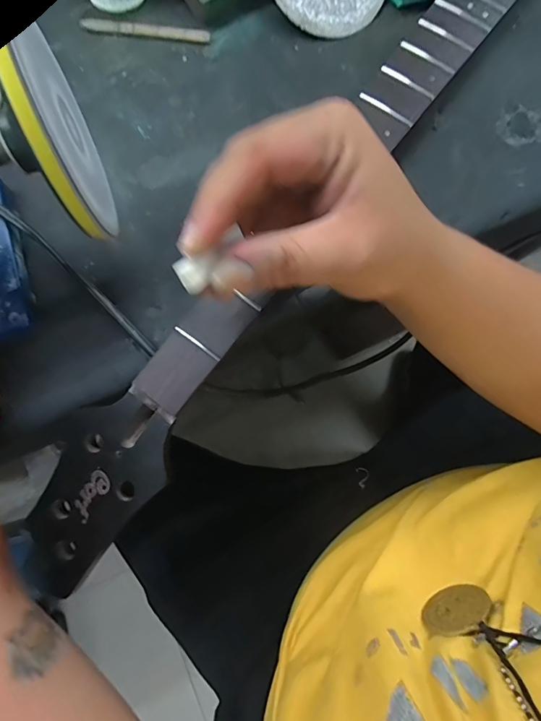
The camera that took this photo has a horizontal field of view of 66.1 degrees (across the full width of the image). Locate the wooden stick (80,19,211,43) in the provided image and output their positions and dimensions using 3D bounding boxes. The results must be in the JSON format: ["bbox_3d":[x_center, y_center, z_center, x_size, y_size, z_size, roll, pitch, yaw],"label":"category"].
[{"bbox_3d":[-0.109,-0.290,0.364,0.113,0.005,0.012,8,79,0],"label":"wooden stick"}]

